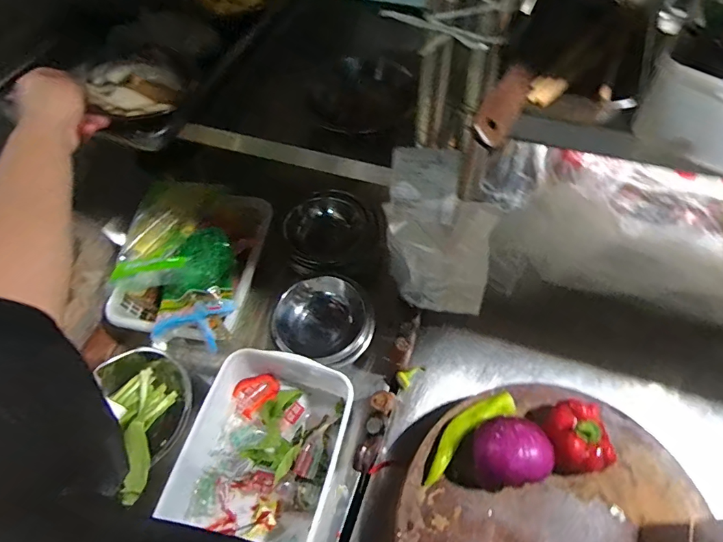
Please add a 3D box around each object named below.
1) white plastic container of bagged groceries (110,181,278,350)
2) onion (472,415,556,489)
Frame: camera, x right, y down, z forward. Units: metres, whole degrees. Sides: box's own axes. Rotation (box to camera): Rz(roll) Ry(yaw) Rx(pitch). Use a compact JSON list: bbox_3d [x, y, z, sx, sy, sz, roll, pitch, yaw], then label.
[{"bbox_3d":[-0.303,-0.025,0.824,0.241,0.105,0.336,7,61,9],"label":"white plastic container of bagged groceries"},{"bbox_3d":[0.195,0.238,0.585,0.100,0.085,0.084,-10,60,-1],"label":"onion"}]

